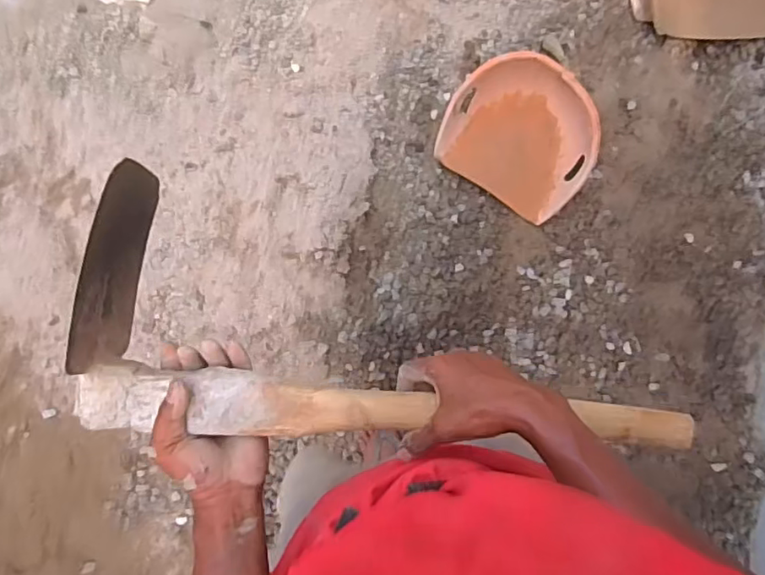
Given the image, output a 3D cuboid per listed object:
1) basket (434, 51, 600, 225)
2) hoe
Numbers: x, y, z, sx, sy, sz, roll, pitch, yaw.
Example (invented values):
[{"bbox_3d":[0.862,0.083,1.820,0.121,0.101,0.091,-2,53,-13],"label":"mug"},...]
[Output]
[{"bbox_3d":[0.373,-0.416,1.548,0.414,0.127,0.355,31,80,5],"label":"basket"},{"bbox_3d":[0.025,0.068,0.549,0.564,0.141,0.220,13,81,-6],"label":"hoe"}]

